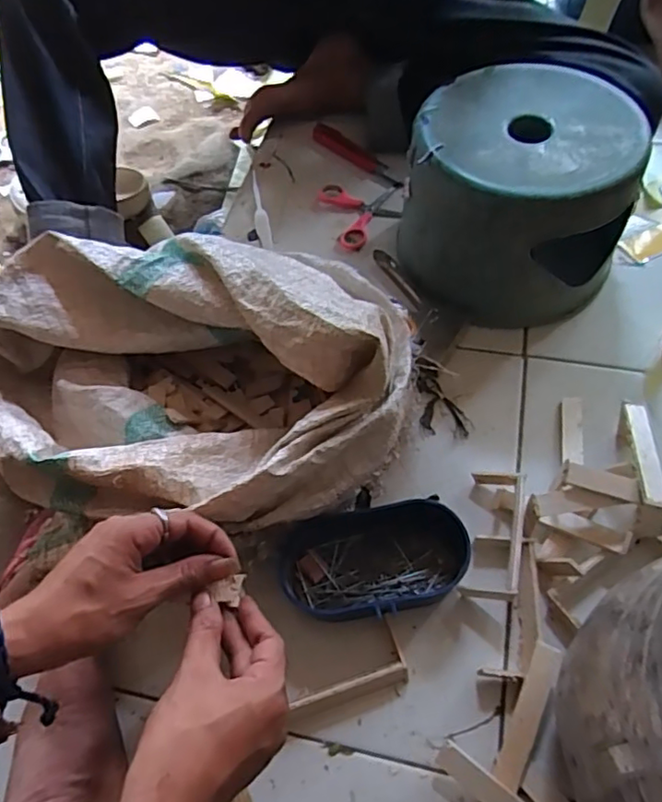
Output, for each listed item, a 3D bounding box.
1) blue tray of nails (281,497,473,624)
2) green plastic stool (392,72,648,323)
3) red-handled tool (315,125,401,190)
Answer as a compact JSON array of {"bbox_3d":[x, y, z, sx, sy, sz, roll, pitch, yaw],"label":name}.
[{"bbox_3d":[0.039,0.138,0.505,0.159,0.044,0.085,-11,58,-4],"label":"blue tray of nails"},{"bbox_3d":[0.197,-0.220,0.644,0.217,0.165,0.224,5,58,7],"label":"green plastic stool"},{"bbox_3d":[0.038,-0.348,0.826,0.034,0.008,0.170,-40,64,-20],"label":"red-handled tool"}]

